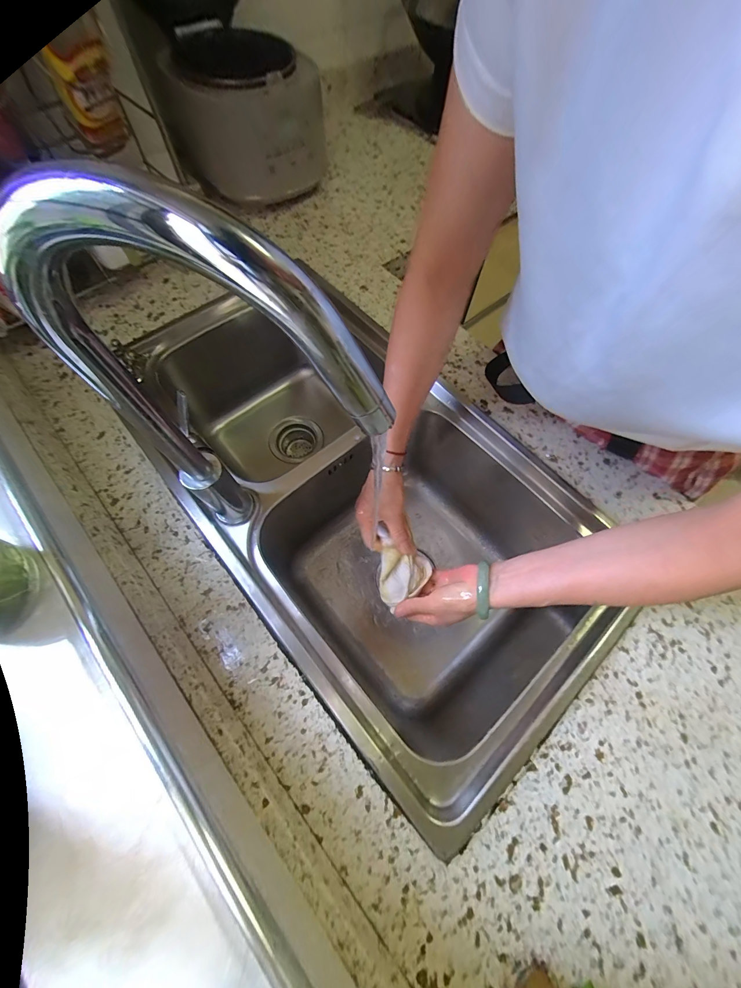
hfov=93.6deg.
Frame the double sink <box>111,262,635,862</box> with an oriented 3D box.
[{"bbox_3d":[-0.021,0.004,0.563,0.409,0.226,0.724,-39,73,-17],"label":"double sink"}]

